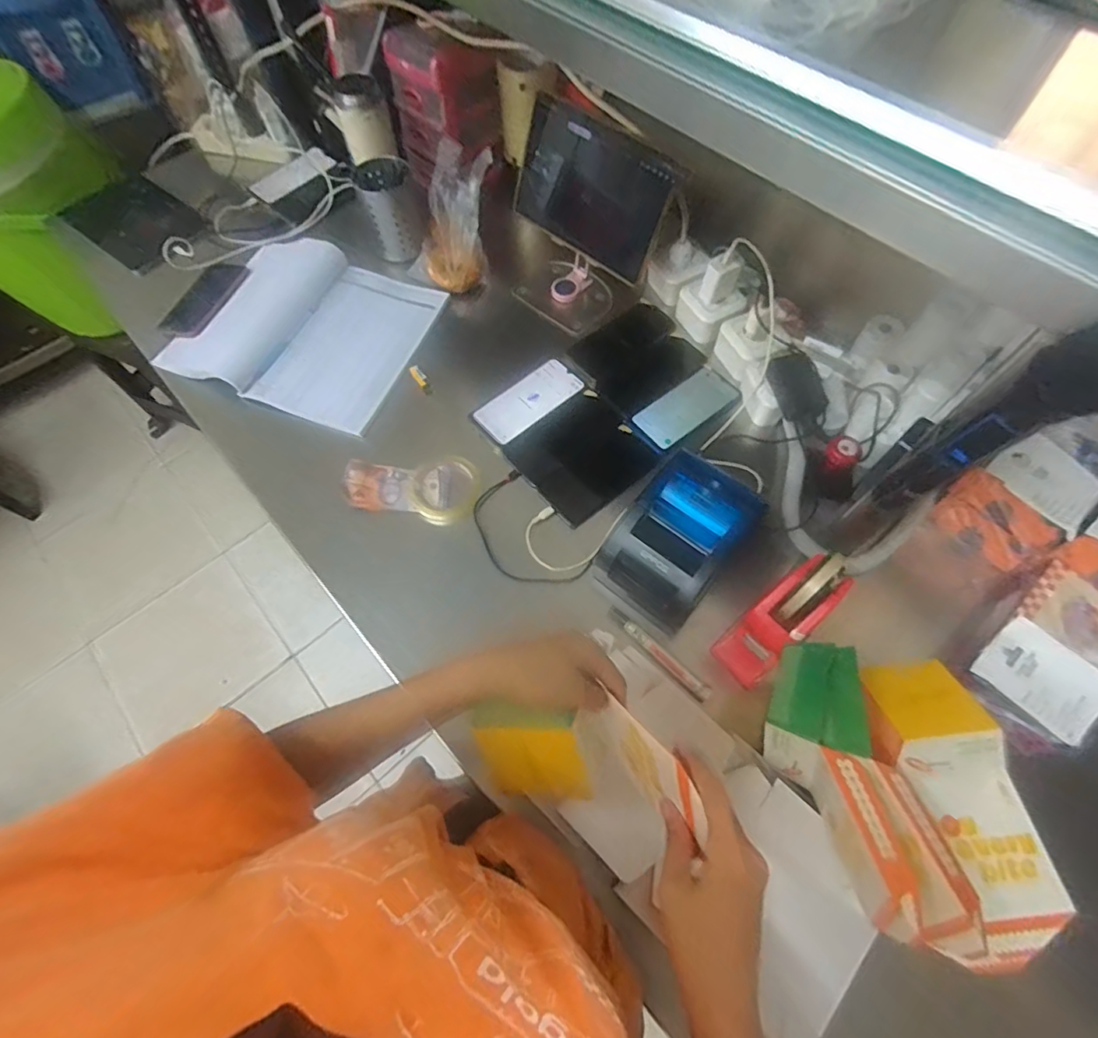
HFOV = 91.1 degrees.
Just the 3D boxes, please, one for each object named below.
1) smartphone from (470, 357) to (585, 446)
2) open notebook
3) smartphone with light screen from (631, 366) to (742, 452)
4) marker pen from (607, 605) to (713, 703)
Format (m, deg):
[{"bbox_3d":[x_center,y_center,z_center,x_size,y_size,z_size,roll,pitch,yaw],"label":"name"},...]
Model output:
[{"bbox_3d":[-0.029,-0.174,0.789,0.166,0.015,0.074,-38,69,-16],"label":"smartphone"},{"bbox_3d":[-0.372,-0.301,0.842,0.338,0.031,0.300,20,66,11],"label":"open notebook"},{"bbox_3d":[0.199,-0.159,0.769,0.154,0.013,0.073,-37,69,-15],"label":"smartphone with light screen"},{"bbox_3d":[0.124,0.154,0.620,0.143,0.013,0.020,40,71,18],"label":"marker pen"}]

